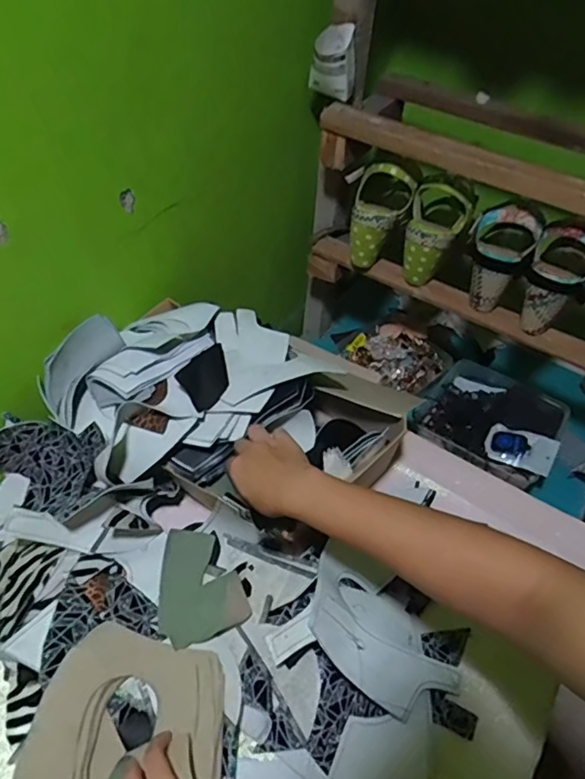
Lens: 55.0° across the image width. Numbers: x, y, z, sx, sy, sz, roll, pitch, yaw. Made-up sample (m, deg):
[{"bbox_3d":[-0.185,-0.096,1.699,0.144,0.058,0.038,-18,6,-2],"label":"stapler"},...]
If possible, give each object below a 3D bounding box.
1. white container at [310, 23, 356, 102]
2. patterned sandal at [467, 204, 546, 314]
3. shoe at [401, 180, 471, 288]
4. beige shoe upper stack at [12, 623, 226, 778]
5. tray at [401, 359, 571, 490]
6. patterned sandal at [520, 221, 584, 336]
[{"bbox_3d":[0.052,-0.425,0.732,0.060,0.078,0.048,4,58,7],"label":"white container"},{"bbox_3d":[0.267,-0.171,0.735,0.079,0.131,0.069,21,48,12],"label":"patterned sandal"},{"bbox_3d":[0.194,-0.215,0.772,0.075,0.124,0.084,16,47,9],"label":"shoe"},{"bbox_3d":[-0.144,0.291,0.495,0.162,0.025,0.135,8,61,0],"label":"beige shoe upper stack"},{"bbox_3d":[0.319,0.041,0.894,0.209,0.051,0.210,28,50,19],"label":"tray"},{"bbox_3d":[0.335,-0.139,0.710,0.081,0.134,0.069,22,48,14],"label":"patterned sandal"}]

